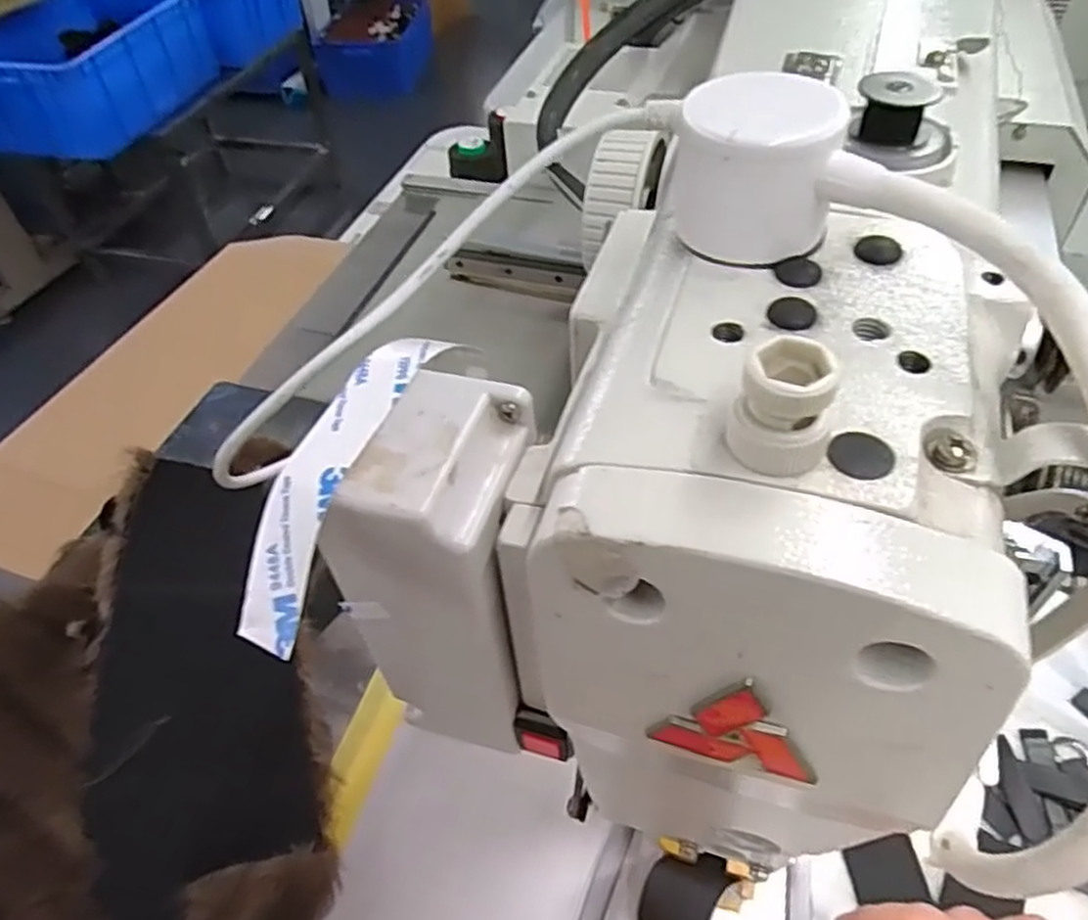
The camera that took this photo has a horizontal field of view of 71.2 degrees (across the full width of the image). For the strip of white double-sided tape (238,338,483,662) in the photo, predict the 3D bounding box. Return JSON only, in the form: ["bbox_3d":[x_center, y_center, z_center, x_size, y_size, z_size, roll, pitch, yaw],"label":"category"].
[{"bbox_3d":[-0.048,0.003,0.184,0.016,0.020,0.086,13,51,15],"label":"strip of white double-sided tape"}]

